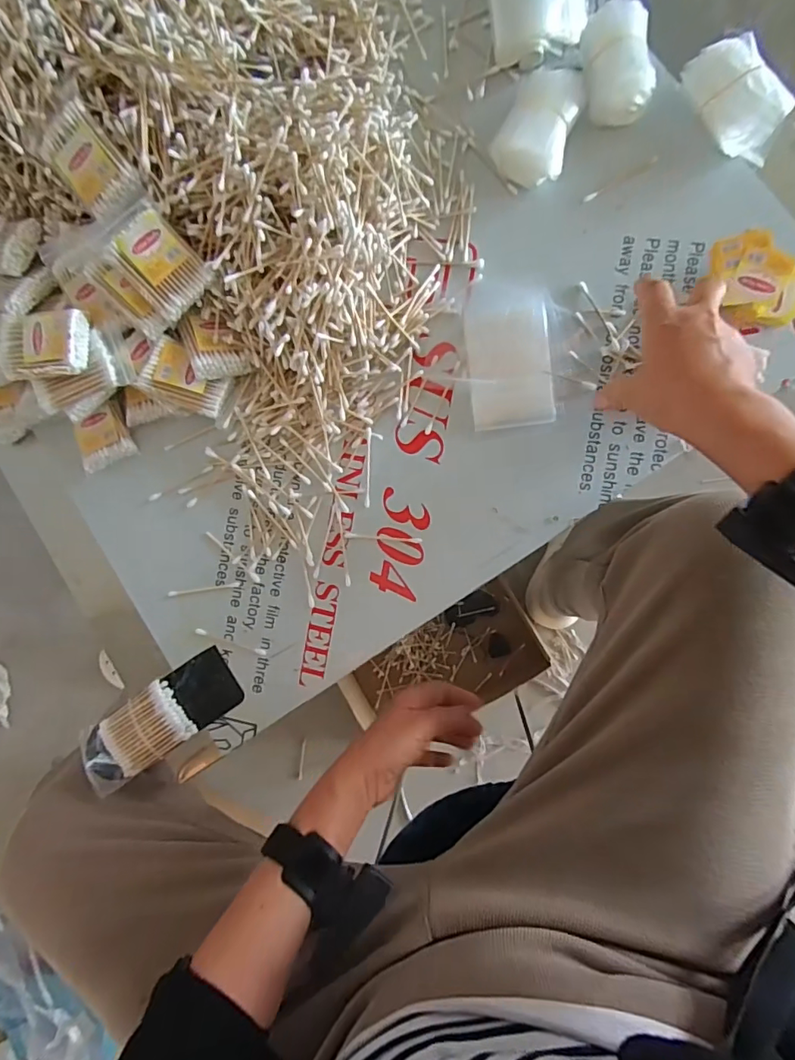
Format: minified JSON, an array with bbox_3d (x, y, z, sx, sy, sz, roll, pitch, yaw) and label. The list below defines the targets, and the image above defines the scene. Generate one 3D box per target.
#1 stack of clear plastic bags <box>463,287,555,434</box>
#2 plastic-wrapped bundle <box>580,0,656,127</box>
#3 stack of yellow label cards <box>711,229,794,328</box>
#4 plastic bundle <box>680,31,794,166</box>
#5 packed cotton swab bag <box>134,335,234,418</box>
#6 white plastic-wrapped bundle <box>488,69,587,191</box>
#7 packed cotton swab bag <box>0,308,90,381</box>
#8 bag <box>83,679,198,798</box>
[{"bbox_3d":[0.098,-0.155,0.453,0.070,0.015,0.127,-5,86,8],"label":"stack of clear plastic bags"},{"bbox_3d":[0.184,-0.393,0.433,0.052,0.042,0.081,-11,87,7],"label":"plastic-wrapped bundle"},{"bbox_3d":[0.297,-0.207,0.422,0.055,0.022,0.083,-34,87,4],"label":"stack of yellow label cards"},{"bbox_3d":[0.276,-0.351,0.417,0.047,0.025,0.097,-31,83,6],"label":"plastic bundle"},{"bbox_3d":[-0.190,-0.136,0.466,0.075,0.015,0.051,25,88,-11],"label":"packed cotton swab bag"},{"bbox_3d":[0.120,-0.348,0.444,0.062,0.037,0.083,19,91,8],"label":"white plastic-wrapped bundle"},{"bbox_3d":[-0.308,-0.162,0.443,0.076,0.017,0.058,-1,87,9],"label":"packed cotton swab bag"},{"bbox_3d":[-0.252,0.198,0.484,0.111,0.014,0.062,-37,82,5],"label":"bag"}]

